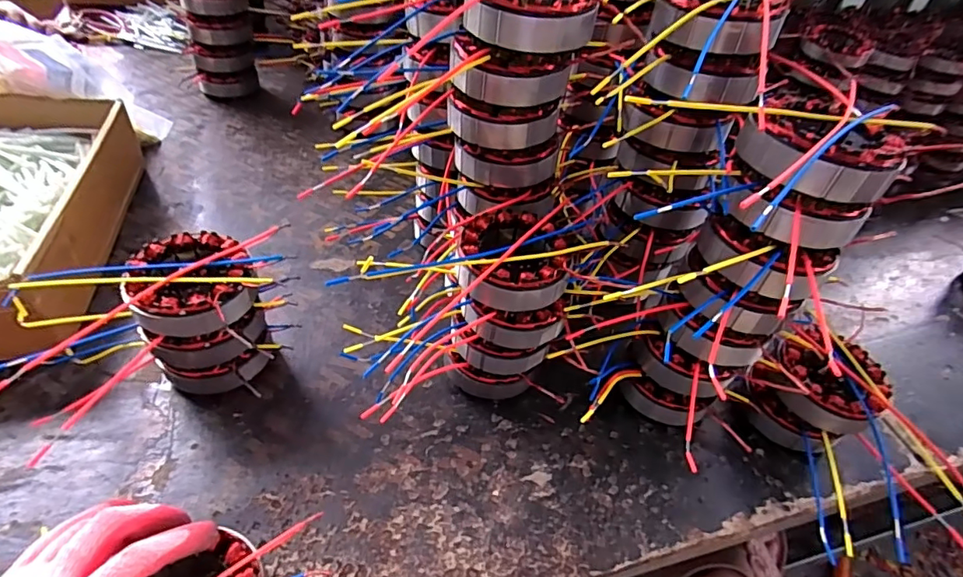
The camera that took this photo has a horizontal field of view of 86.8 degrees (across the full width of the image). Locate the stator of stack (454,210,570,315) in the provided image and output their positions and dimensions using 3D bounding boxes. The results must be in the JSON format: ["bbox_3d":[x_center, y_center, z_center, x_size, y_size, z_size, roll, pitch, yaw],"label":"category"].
[{"bbox_3d":[0.021,-0.023,0.389,0.083,0.035,0.084,0,46,-8],"label":"stator of stack"}]

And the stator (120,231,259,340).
[{"bbox_3d":[-0.218,-0.002,0.386,0.084,0.039,0.090,-14,50,-21],"label":"stator"}]

